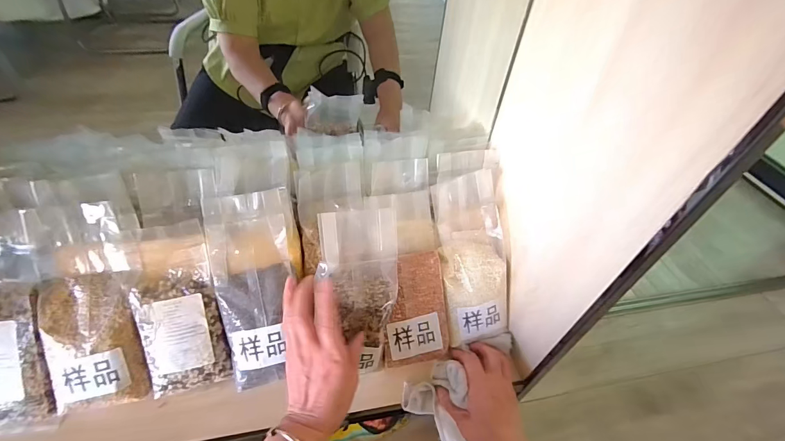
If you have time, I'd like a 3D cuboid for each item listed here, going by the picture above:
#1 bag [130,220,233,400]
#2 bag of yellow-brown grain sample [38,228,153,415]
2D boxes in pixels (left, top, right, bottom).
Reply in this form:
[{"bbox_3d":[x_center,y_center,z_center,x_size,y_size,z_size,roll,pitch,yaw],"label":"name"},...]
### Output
[{"bbox_3d":[-0.255,0.107,0.439,0.089,0.201,0.035,-8,3,-13],"label":"bag"},{"bbox_3d":[-0.351,0.116,0.427,0.098,0.023,0.209,-11,90,-16],"label":"bag of yellow-brown grain sample"}]

